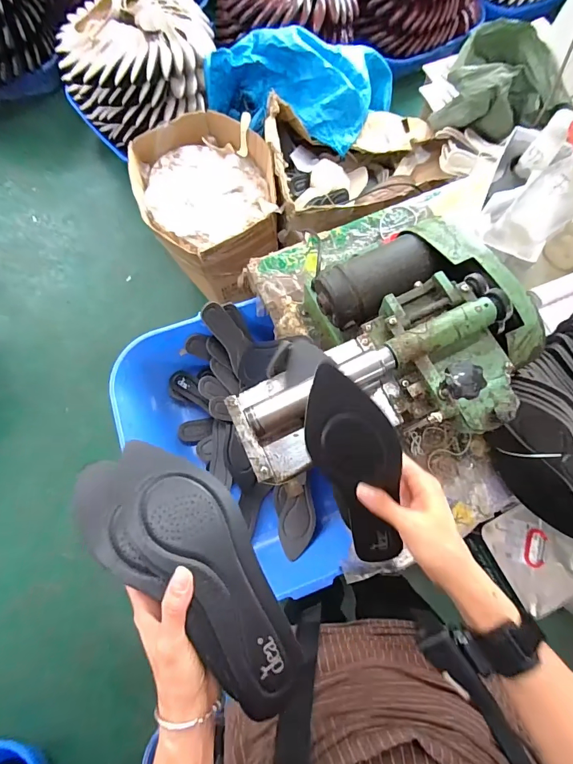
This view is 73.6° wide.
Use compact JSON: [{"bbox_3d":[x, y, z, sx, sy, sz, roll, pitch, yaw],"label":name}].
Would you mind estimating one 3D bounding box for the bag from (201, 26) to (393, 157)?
[{"bbox_3d":[0.076,-0.913,1.254,0.654,0.234,0.375,-8,76,-3],"label":"bag"}]

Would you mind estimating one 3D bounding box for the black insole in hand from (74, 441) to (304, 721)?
[{"bbox_3d":[-0.072,0.149,0.313,0.100,0.030,0.237,-41,81,-10],"label":"black insole in hand"}]

